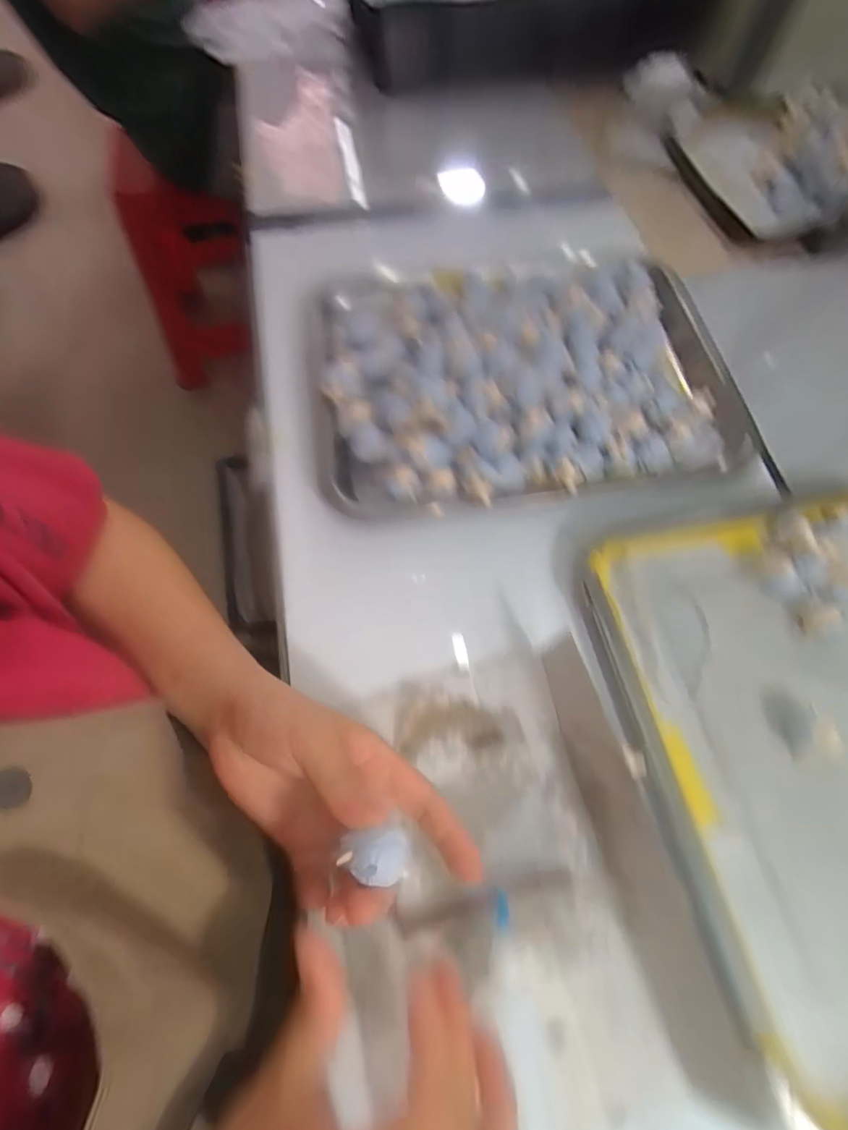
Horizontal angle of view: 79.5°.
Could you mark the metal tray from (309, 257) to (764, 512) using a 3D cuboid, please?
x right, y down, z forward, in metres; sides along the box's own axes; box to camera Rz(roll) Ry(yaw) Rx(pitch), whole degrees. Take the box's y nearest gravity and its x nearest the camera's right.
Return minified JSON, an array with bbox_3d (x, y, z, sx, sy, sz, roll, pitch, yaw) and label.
[{"bbox_3d":[0.079,-0.169,0.413,0.337,0.046,0.248,-6,68,-5],"label":"metal tray"}]

